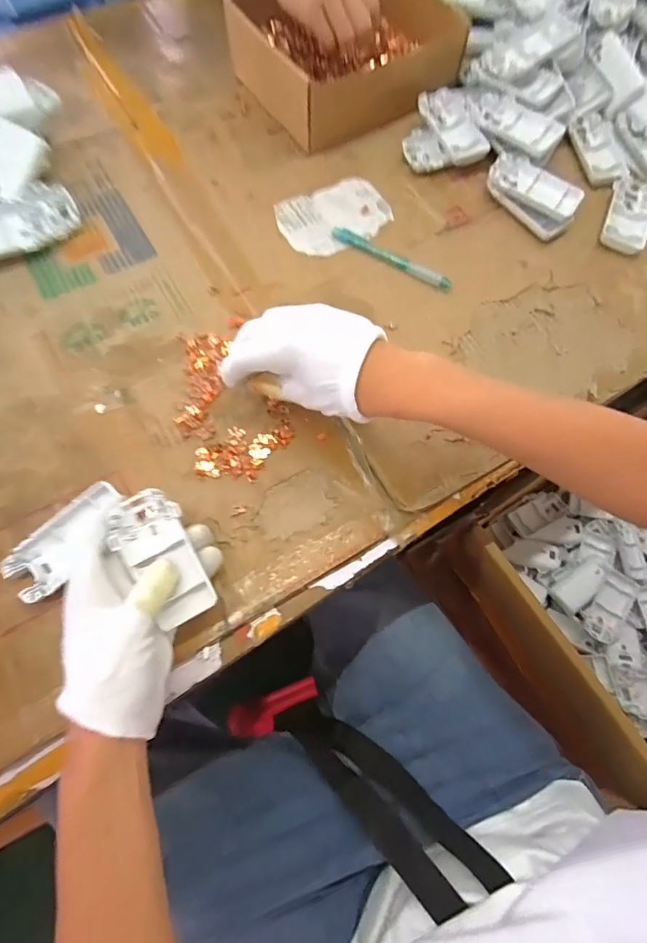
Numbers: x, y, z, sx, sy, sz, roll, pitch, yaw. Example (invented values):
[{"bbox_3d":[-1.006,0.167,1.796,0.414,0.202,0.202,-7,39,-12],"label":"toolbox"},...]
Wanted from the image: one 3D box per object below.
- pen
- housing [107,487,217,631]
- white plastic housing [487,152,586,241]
[{"bbox_3d":[0.067,-0.213,0.457,0.130,0.009,0.015,31,73,7],"label":"pen"},{"bbox_3d":[-0.114,0.060,0.326,0.048,0.021,0.097,-33,80,-12],"label":"housing"},{"bbox_3d":[0.220,-0.293,0.481,0.057,0.029,0.098,-42,78,-14],"label":"white plastic housing"}]

